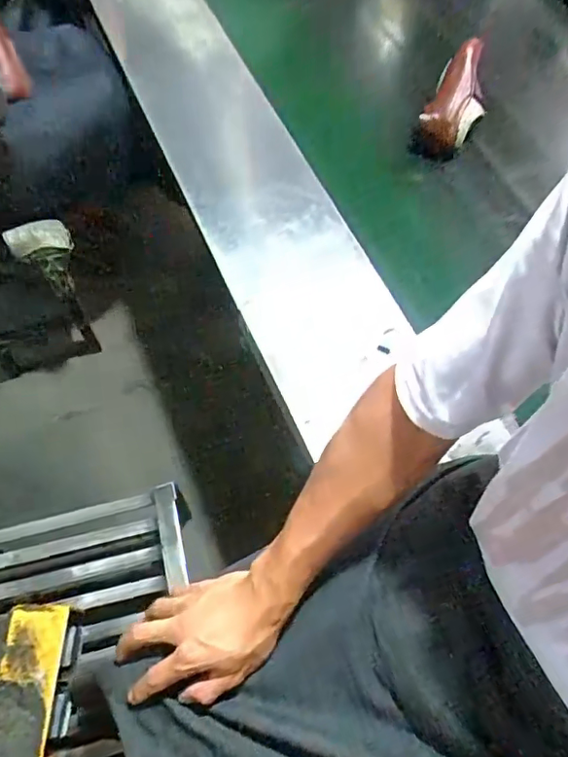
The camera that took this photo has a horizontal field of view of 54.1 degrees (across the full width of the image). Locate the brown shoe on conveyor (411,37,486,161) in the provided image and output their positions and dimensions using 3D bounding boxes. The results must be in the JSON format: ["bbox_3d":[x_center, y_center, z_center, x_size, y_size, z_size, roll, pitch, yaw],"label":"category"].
[{"bbox_3d":[0.328,-0.524,1.046,0.100,0.066,0.243,23,90,9],"label":"brown shoe on conveyor"}]

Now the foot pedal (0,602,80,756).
[{"bbox_3d":[-0.454,0.499,0.914,0.199,0.119,0.227,2,63,-1],"label":"foot pedal"}]

